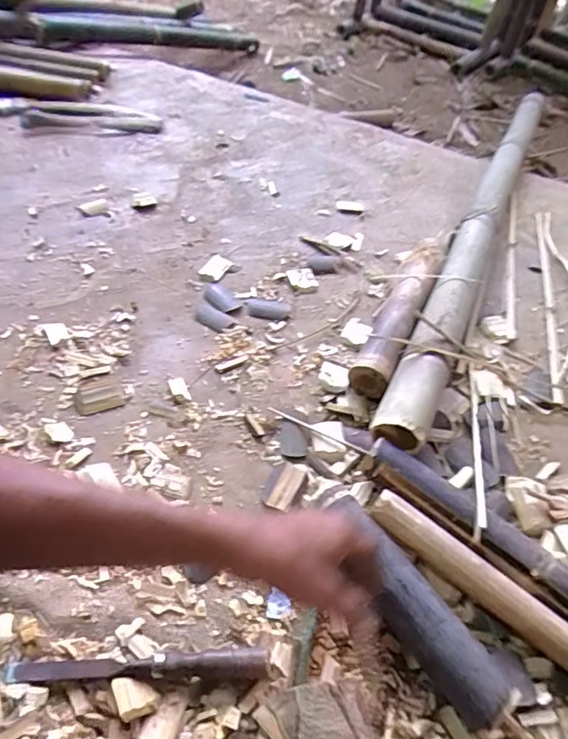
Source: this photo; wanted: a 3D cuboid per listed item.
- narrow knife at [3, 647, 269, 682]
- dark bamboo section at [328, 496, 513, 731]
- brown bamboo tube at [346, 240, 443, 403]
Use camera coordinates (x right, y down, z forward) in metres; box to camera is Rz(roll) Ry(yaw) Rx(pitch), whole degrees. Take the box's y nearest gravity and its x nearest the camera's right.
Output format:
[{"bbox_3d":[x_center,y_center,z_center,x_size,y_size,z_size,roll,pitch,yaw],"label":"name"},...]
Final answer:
[{"bbox_3d":[-0.137,0.281,0.482,0.241,0.023,0.023,1,48,-6],"label":"narrow knife"},{"bbox_3d":[0.125,0.241,0.528,0.055,0.057,0.235,-24,55,-26],"label":"dark bamboo section"},{"bbox_3d":[0.193,-0.099,0.844,0.065,0.070,0.365,21,49,12],"label":"brown bamboo tube"}]

